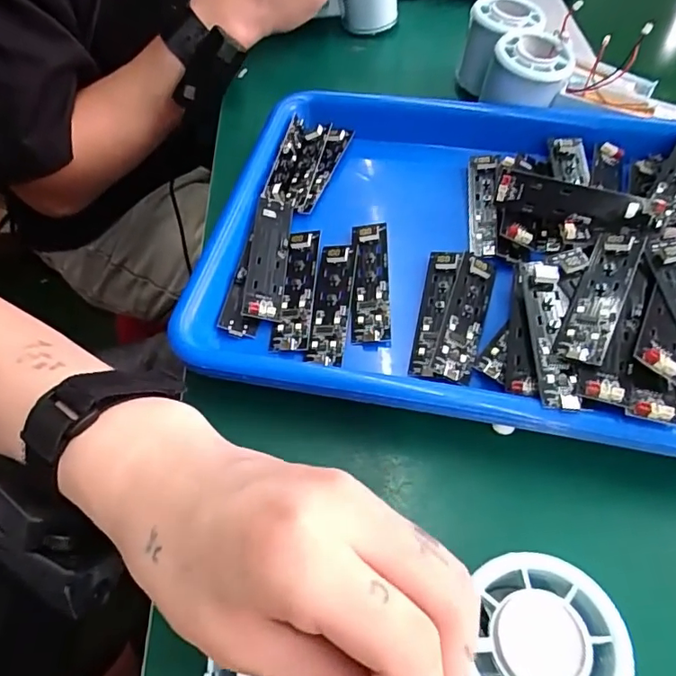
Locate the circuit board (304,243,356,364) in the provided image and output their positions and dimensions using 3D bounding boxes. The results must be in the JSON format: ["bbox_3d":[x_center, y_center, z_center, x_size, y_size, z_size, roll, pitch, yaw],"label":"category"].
[{"bbox_3d":[-0.004,-0.023,0.320,0.022,0.005,0.087,4,56,4],"label":"circuit board"}]

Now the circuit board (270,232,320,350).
[{"bbox_3d":[-0.026,-0.030,0.329,0.022,0.011,0.088,3,55,3],"label":"circuit board"}]

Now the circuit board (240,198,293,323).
[{"bbox_3d":[-0.044,-0.052,0.338,0.024,0.006,0.091,8,59,-8],"label":"circuit board"}]

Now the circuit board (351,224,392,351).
[{"bbox_3d":[0.020,-0.036,0.328,0.022,0.005,0.090,0,55,1],"label":"circuit board"}]

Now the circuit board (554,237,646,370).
[{"bbox_3d":[0.136,-0.023,0.276,0.022,0.010,0.086,24,59,17],"label":"circuit board"}]

